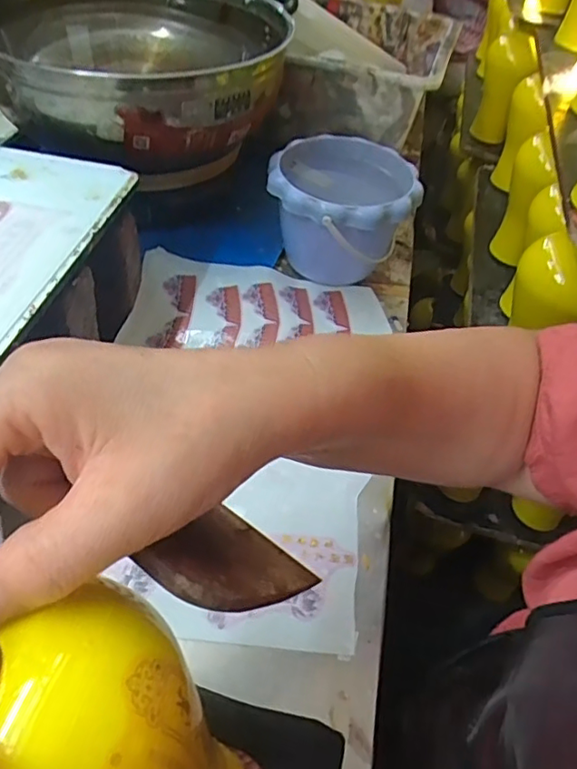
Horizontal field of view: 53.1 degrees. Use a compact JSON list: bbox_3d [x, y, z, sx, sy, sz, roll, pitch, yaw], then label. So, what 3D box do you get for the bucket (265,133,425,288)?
[{"bbox_3d":[0.056,-0.182,0.632,0.147,0.110,0.153,6,48,-6],"label":"bucket"}]

